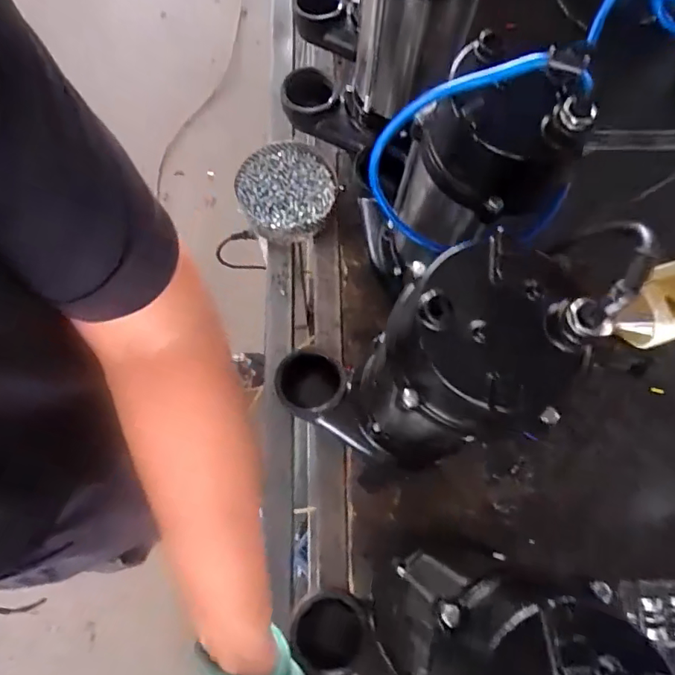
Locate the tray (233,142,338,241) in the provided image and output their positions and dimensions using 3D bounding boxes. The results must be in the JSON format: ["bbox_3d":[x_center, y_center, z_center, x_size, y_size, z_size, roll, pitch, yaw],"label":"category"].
[{"bbox_3d":[-0.070,-0.201,0.702,0.132,0.027,0.141,1,74,-2],"label":"tray"}]

